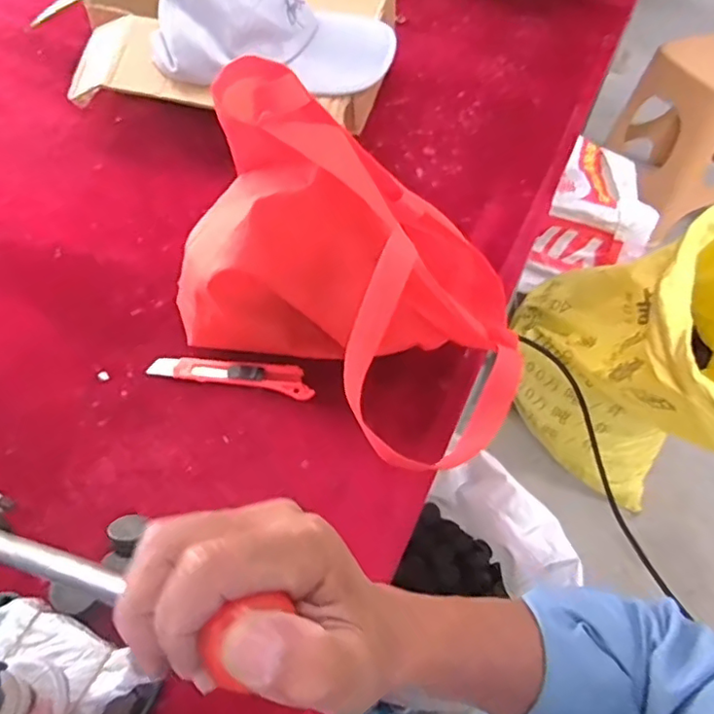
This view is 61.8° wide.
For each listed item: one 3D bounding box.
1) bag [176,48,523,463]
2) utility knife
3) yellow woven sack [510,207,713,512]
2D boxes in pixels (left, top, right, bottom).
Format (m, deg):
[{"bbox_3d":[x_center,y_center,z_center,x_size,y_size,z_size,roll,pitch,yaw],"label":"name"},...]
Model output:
[{"bbox_3d":[-0.004,-0.068,0.506,0.331,0.248,0.182,36,60,19],"label":"bag"},{"bbox_3d":[-0.120,0.016,0.580,0.156,0.012,0.032,11,55,3],"label":"utility knife"},{"bbox_3d":[0.494,0.034,1.058,0.406,0.550,0.391,28,58,15],"label":"yellow woven sack"}]

